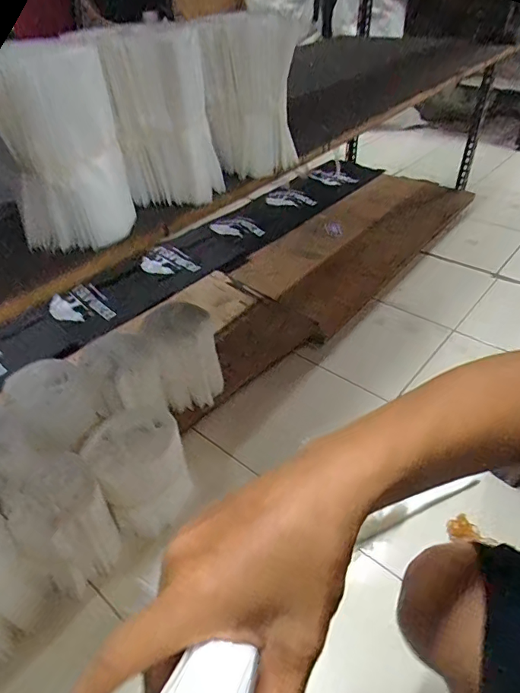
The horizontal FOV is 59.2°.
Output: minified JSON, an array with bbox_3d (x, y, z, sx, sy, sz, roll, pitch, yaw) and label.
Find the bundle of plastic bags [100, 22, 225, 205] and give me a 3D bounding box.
[{"bbox_3d":[-0.114,-0.265,0.534,0.125,0.165,0.095,-10,41,-9],"label":"bundle of plastic bags"}]

